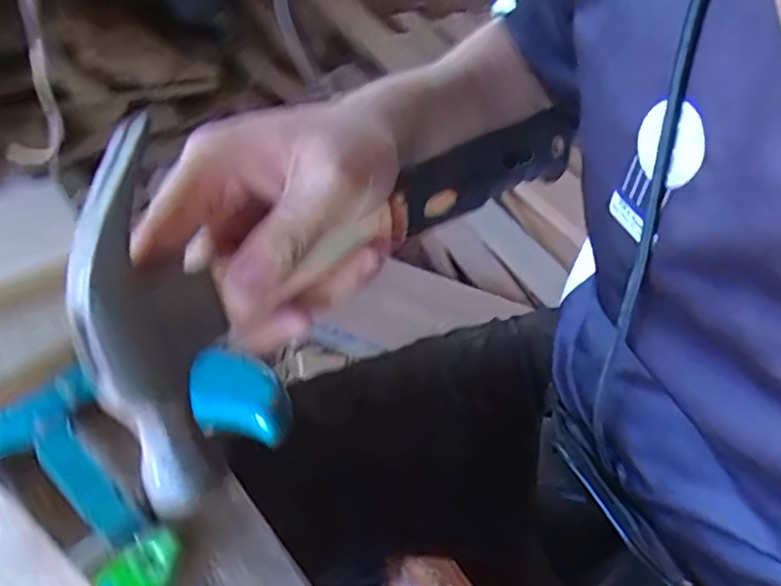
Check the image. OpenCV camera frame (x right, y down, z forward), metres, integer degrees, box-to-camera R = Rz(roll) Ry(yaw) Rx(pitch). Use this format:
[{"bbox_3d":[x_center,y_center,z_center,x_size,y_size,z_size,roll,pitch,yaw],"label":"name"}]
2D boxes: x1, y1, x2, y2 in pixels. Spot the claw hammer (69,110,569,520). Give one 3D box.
[{"bbox_3d":[-0.003,-0.047,0.300,0.032,0.117,0.315,5,29,43],"label":"claw hammer"}]

